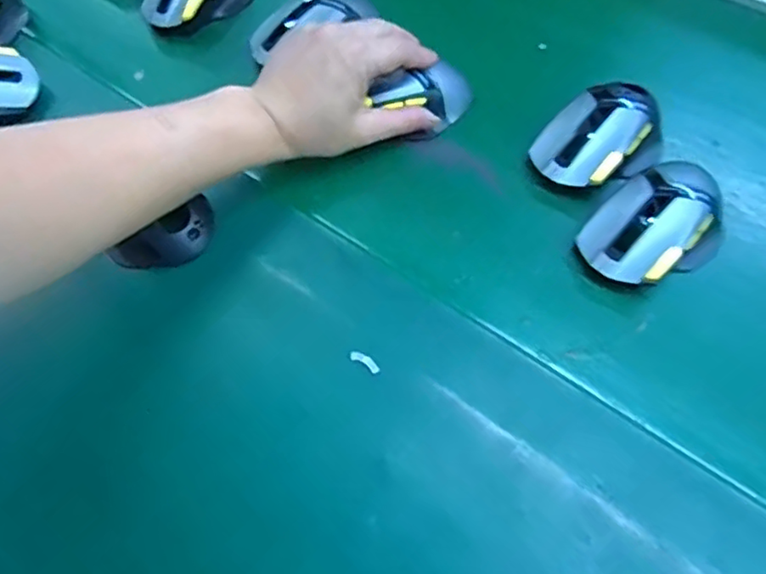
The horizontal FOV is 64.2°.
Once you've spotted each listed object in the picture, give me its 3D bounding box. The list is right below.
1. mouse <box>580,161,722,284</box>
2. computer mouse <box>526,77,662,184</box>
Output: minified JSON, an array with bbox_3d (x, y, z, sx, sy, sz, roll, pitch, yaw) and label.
[{"bbox_3d":[0.191,-0.043,0.420,0.110,0.036,0.069,-37,67,-15],"label":"mouse"},{"bbox_3d":[0.165,-0.112,0.457,0.099,0.035,0.071,-42,68,-17],"label":"computer mouse"}]

